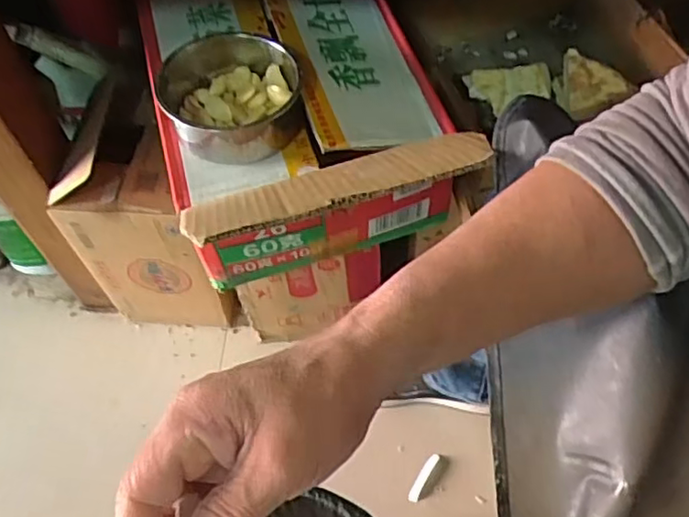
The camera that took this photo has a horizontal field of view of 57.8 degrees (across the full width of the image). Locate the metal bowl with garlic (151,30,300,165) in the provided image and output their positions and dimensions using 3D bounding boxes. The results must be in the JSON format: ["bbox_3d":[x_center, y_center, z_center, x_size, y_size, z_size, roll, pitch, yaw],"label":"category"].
[{"bbox_3d":[-0.105,-0.152,0.580,0.122,0.053,0.126,-1,56,2],"label":"metal bowl with garlic"}]

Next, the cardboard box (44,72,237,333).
[{"bbox_3d":[-0.258,-0.056,0.874,0.173,0.309,0.201,-1,56,3],"label":"cardboard box"}]

